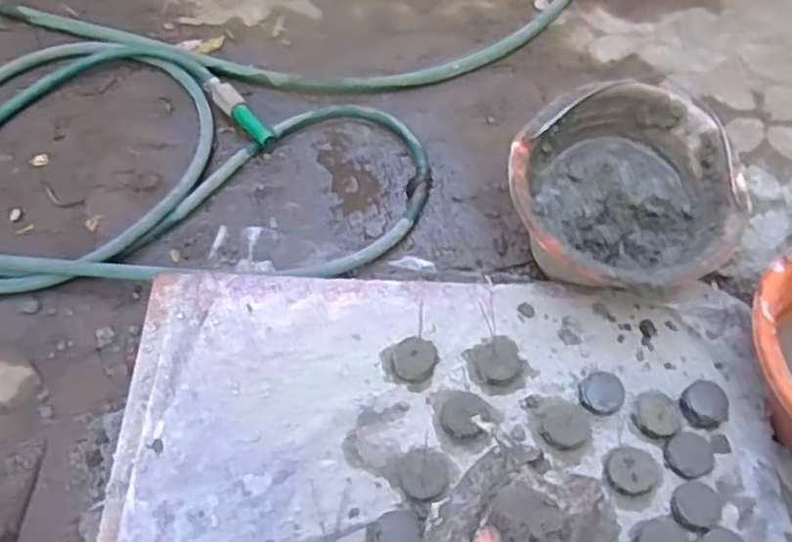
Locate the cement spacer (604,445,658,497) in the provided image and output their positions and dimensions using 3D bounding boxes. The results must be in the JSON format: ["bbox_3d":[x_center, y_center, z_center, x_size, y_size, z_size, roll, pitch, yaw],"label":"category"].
[{"bbox_3d":[0.228,0.193,0.704,0.049,0.014,0.047,0,61,-1],"label":"cement spacer"}]

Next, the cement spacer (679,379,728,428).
[{"bbox_3d":[0.314,0.136,0.737,0.045,0.024,0.047,0,61,-1],"label":"cement spacer"}]

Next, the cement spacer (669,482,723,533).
[{"bbox_3d":[0.284,0.223,0.688,0.047,0.012,0.043,0,61,-1],"label":"cement spacer"}]

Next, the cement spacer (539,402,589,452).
[{"bbox_3d":[0.169,0.156,0.729,0.047,0.013,0.047,0,61,-1],"label":"cement spacer"}]

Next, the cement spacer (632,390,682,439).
[{"bbox_3d":[0.261,0.145,0.731,0.045,0.020,0.046,0,61,-1],"label":"cement spacer"}]

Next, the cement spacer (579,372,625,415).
[{"bbox_3d":[0.210,0.124,0.739,0.042,0.016,0.042,0,61,-1],"label":"cement spacer"}]

